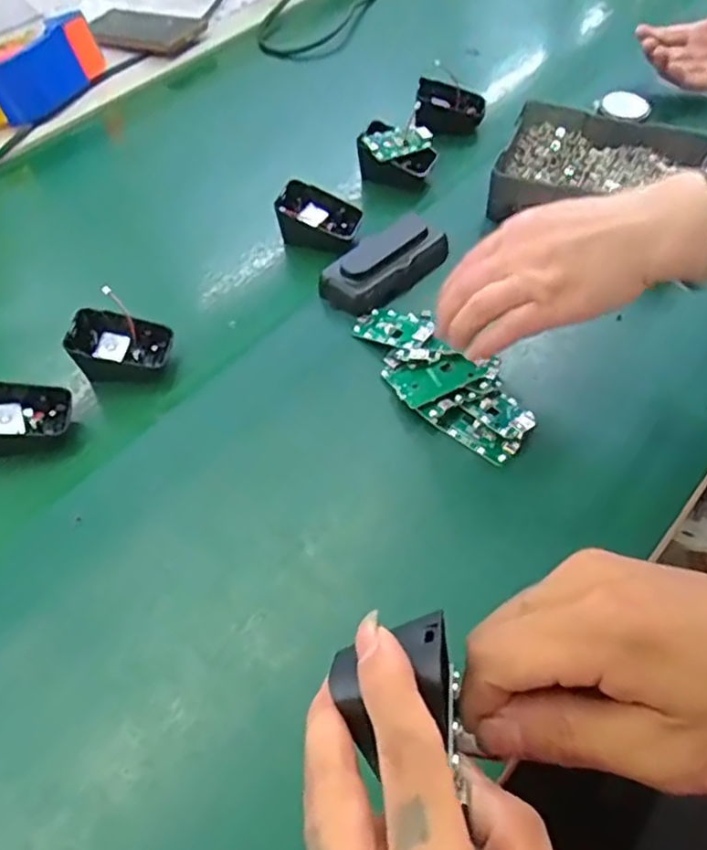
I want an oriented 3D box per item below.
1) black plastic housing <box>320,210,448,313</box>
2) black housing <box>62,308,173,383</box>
[{"bbox_3d":[0.027,-0.125,0.515,0.101,0.027,0.041,-34,58,-18],"label":"black plastic housing"},{"bbox_3d":[-0.167,-0.055,0.487,0.067,0.037,0.053,5,55,9],"label":"black housing"}]

